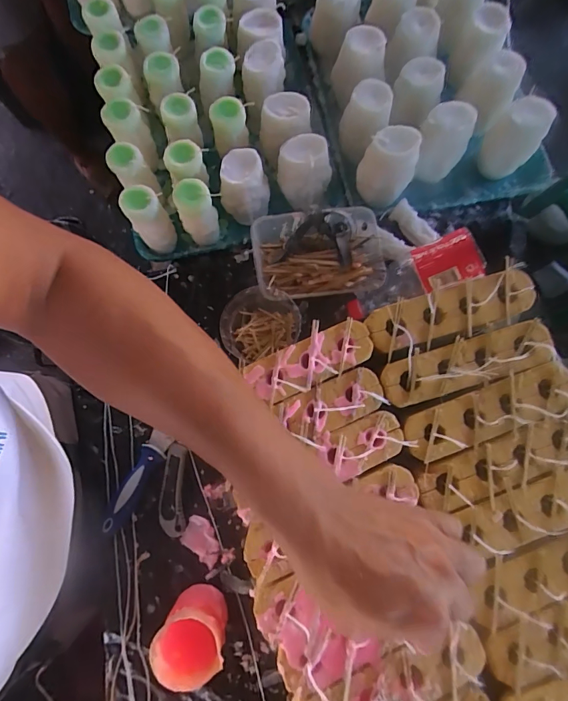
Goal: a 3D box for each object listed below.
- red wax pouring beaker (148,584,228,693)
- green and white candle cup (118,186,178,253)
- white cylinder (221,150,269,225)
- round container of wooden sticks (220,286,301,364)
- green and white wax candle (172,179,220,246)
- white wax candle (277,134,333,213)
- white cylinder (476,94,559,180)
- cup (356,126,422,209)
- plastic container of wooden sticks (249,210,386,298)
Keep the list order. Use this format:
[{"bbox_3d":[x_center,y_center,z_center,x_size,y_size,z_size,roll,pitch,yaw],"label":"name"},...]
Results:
[{"bbox_3d":[-0.104,0.332,0.471,0.074,0.083,0.079,30,80,6],"label":"red wax pouring beaker"},{"bbox_3d":[-0.200,-0.195,0.607,0.053,0.112,0.055,0,79,0],"label":"green and white candle cup"},{"bbox_3d":[-0.058,-0.254,0.625,0.069,0.094,0.072,9,79,2],"label":"white cylinder"},{"bbox_3d":[-0.034,-0.032,0.548,0.102,0.040,0.097,0,79,0],"label":"round container of wooden sticks"},{"bbox_3d":[-0.129,-0.205,0.612,0.054,0.115,0.055,0,79,0],"label":"green and white wax candle"},{"bbox_3d":[0.033,-0.277,0.629,0.073,0.111,0.059,32,80,6],"label":"white wax candle"},{"bbox_3d":[0.333,-0.307,0.589,0.072,0.118,0.071,42,82,8],"label":"white cylinder"},{"bbox_3d":[0.157,-0.276,0.604,0.074,0.095,0.069,0,79,0],"label":"cup"},{"bbox_3d":[0.047,-0.129,0.553,0.174,0.055,0.119,-5,79,-1],"label":"plastic container of wooden sticks"}]

